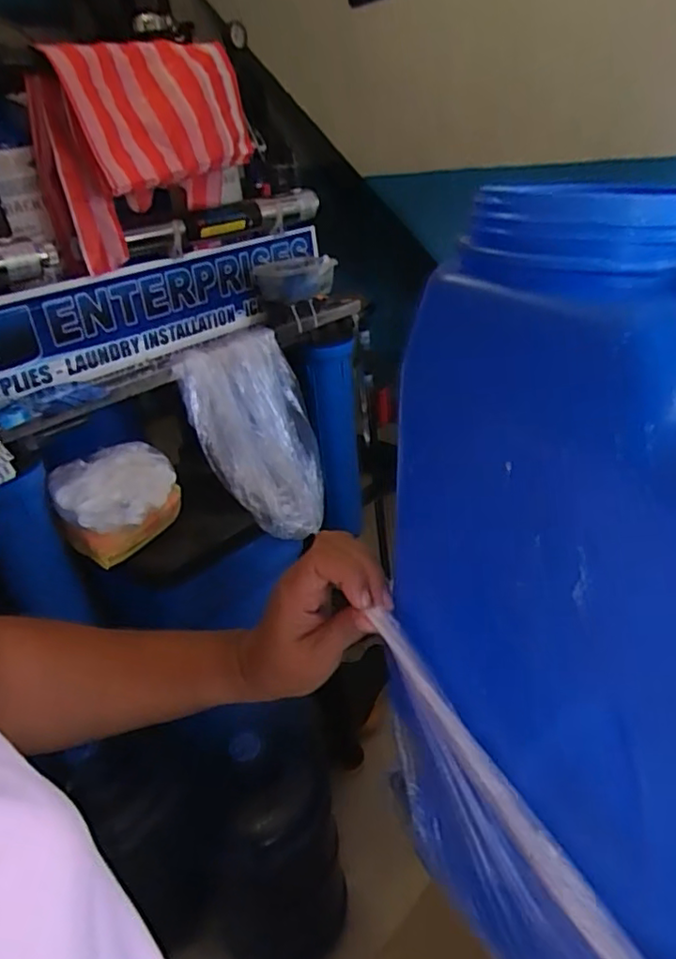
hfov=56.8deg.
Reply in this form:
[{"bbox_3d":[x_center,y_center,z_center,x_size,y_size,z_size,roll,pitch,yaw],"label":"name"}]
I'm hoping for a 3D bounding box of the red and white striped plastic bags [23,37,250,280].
[{"bbox_3d":[-0.326,-0.573,1.086,0.382,0.301,0.185,-25,33,-30],"label":"red and white striped plastic bags"}]

